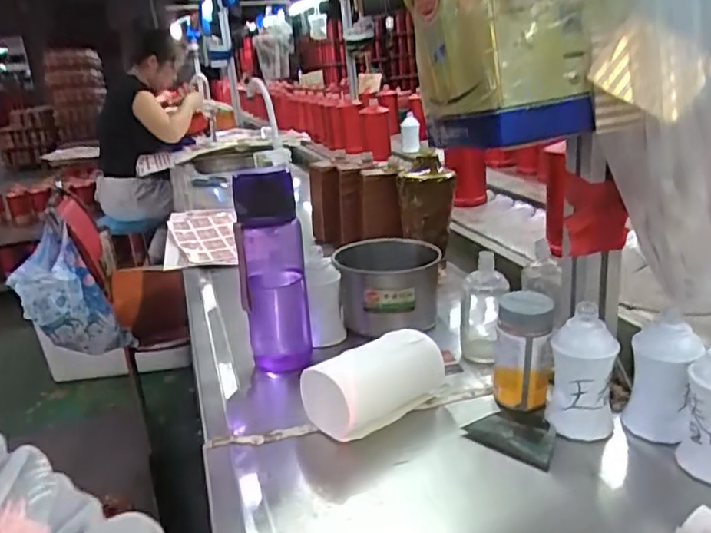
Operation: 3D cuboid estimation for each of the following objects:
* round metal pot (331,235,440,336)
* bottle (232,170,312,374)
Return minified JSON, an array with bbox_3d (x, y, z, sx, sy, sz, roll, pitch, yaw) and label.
[{"bbox_3d":[0.043,0.026,0.793,0.133,0.090,0.118,-3,19,7],"label":"round metal pot"},{"bbox_3d":[-0.092,0.011,0.673,0.070,0.227,0.080,-8,19,-7],"label":"bottle"}]

